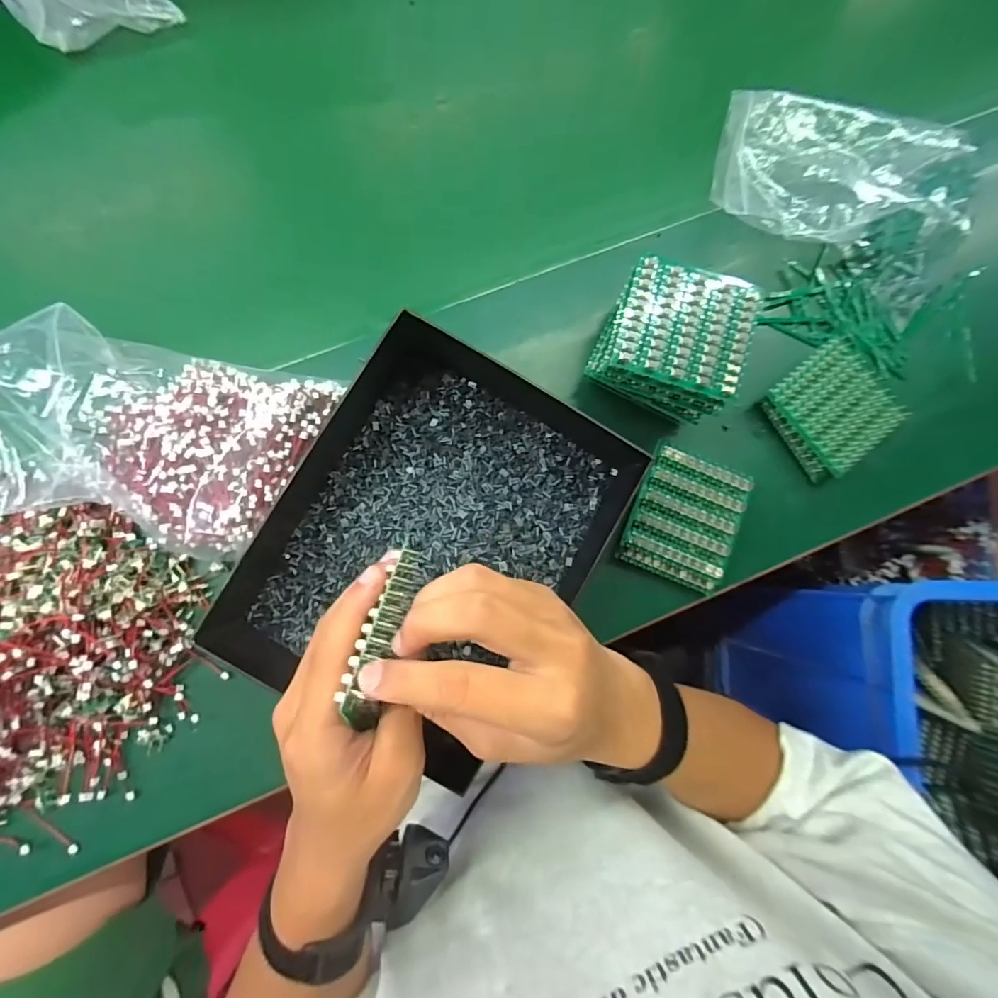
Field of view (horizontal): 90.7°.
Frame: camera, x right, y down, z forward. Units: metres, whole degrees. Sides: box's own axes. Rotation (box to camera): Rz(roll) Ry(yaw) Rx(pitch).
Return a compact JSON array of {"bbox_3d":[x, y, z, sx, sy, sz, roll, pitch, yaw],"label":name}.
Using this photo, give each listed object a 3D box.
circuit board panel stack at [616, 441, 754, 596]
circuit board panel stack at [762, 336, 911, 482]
[{"bbox_3d":[0.142,0.014,0.384,0.079,0.028,0.094,21,83,-1],"label":"circuit board panel stack"},{"bbox_3d":[0.269,-0.074,0.396,0.086,0.027,0.083,-37,87,-6],"label":"circuit board panel stack"}]

